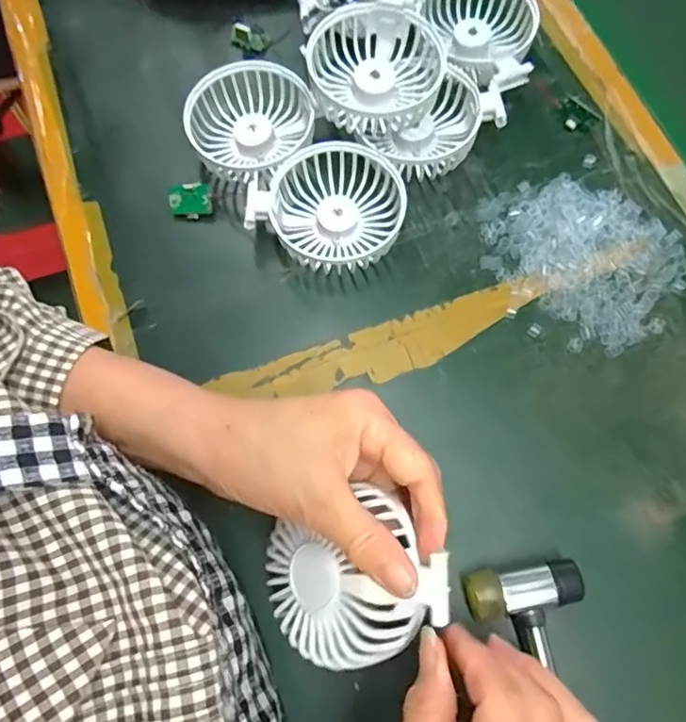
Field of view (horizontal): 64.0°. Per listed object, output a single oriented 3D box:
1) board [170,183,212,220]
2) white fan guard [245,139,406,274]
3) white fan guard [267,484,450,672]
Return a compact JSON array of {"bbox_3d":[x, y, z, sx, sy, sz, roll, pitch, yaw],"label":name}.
[{"bbox_3d":[-0.110,-0.115,0.396,0.029,0.004,0.024,-4,110,3],"label":"board"},{"bbox_3d":[-0.009,-0.103,0.376,0.089,0.039,0.093,0,70,1],"label":"white fan guard"},{"bbox_3d":[0.006,0.107,0.273,0.087,0.040,0.077,-50,61,27],"label":"white fan guard"}]

